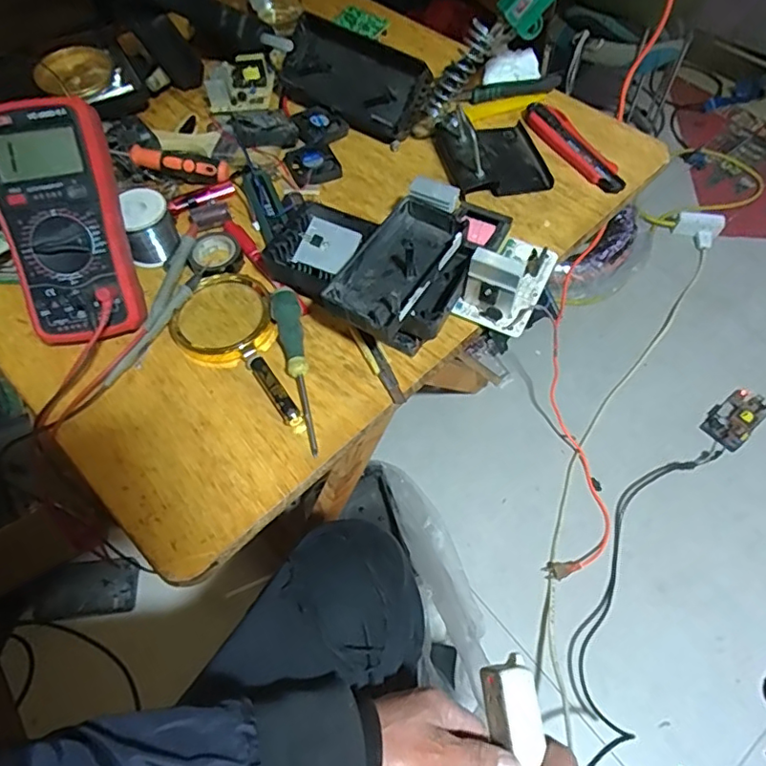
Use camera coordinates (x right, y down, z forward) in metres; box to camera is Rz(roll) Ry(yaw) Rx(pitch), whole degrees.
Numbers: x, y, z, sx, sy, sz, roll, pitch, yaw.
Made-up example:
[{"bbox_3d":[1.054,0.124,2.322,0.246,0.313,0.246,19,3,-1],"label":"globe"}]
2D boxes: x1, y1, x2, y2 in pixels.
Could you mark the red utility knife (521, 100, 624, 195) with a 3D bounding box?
[{"bbox_3d":[0.208,-0.259,0.614,0.034,0.017,0.150,-25,61,-13],"label":"red utility knife"}]

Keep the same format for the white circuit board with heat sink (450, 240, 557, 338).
[{"bbox_3d":[0.119,-0.101,0.499,0.059,0.059,0.114,30,64,18],"label":"white circuit board with heat sink"}]

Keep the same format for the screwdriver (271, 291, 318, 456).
[{"bbox_3d":[-0.072,-0.011,0.470,0.022,0.019,0.150,-13,72,-5],"label":"screwdriver"}]

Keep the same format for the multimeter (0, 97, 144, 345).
[{"bbox_3d":[-0.262,-0.126,0.458,0.091,0.186,0.050,-10,15,-3],"label":"multimeter"}]

